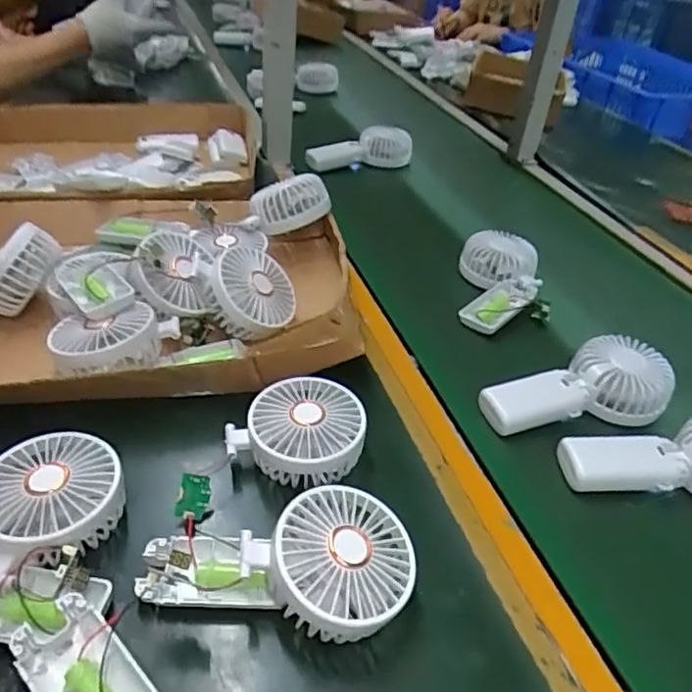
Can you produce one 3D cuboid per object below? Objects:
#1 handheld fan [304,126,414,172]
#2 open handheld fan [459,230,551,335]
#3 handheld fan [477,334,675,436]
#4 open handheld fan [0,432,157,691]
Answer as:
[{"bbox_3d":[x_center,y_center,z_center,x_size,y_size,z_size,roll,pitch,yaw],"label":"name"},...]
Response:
[{"bbox_3d":[0.023,-0.314,0.937,0.163,0.051,0.058,-13,43,-24],"label":"handheld fan"},{"bbox_3d":[0.176,-0.075,0.659,0.090,0.043,0.148,8,39,0],"label":"open handheld fan"},{"bbox_3d":[0.204,0.039,0.514,0.165,0.042,0.081,-15,44,-26],"label":"handheld fan"},{"bbox_3d":[-0.175,0.146,0.349,0.102,0.053,0.213,-12,43,-23],"label":"open handheld fan"}]

